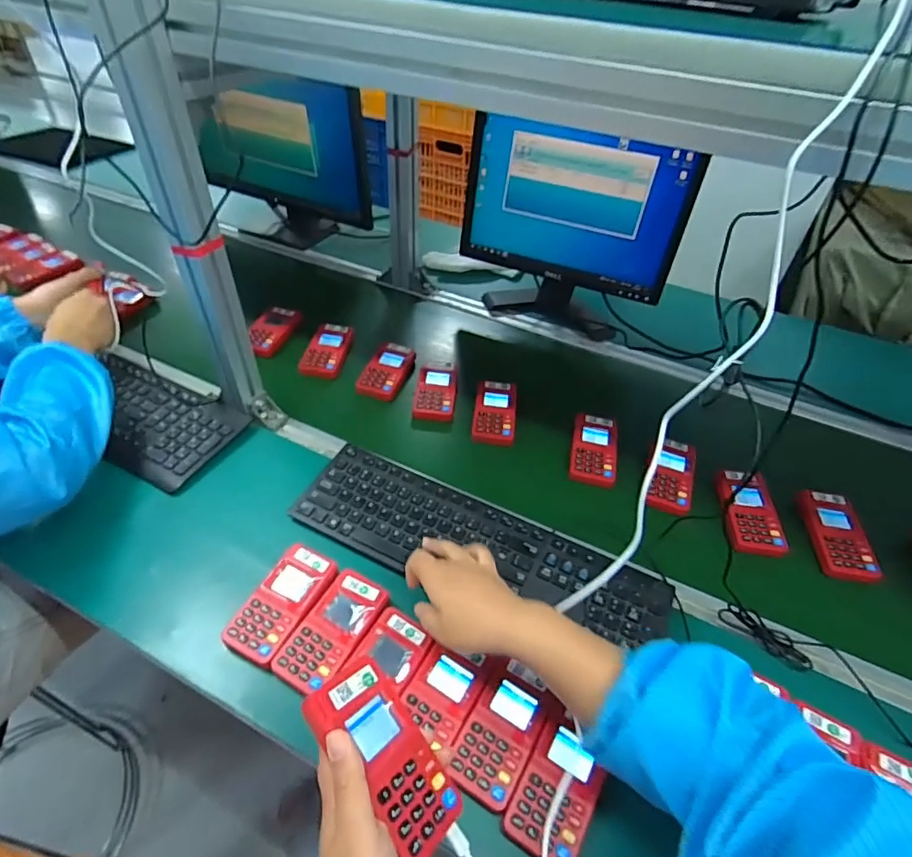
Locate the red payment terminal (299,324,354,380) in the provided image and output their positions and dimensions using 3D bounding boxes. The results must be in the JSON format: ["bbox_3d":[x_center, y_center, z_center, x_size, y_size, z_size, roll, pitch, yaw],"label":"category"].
[{"bbox_3d":[-0.218,-0.132,0.882,0.065,0.021,0.135,8,44,4],"label":"red payment terminal"}]

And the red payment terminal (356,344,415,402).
[{"bbox_3d":[-0.113,-0.089,0.829,0.060,0.026,0.123,15,45,11],"label":"red payment terminal"}]

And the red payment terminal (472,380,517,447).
[{"bbox_3d":[0.059,-0.025,0.776,0.061,0.023,0.117,6,44,2],"label":"red payment terminal"}]

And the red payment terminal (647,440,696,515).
[{"bbox_3d":[0.296,0.063,0.718,0.058,0.017,0.130,18,46,14],"label":"red payment terminal"}]

